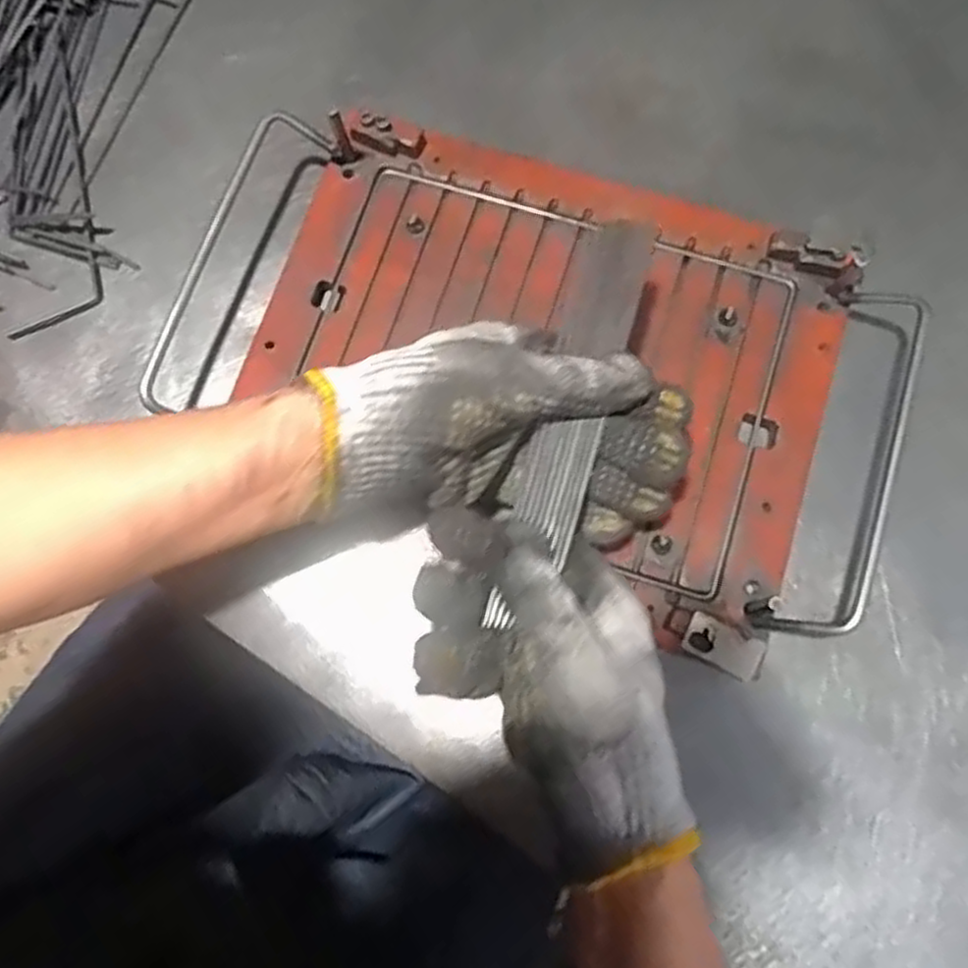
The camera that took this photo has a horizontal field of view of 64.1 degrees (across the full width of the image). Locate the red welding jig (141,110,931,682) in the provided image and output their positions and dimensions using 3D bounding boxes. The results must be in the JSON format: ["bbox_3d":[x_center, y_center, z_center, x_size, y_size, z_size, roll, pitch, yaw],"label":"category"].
[{"bbox_3d":[0.024,-0.065,0.412,0.395,0.038,0.228,20,76,5],"label":"red welding jig"}]

